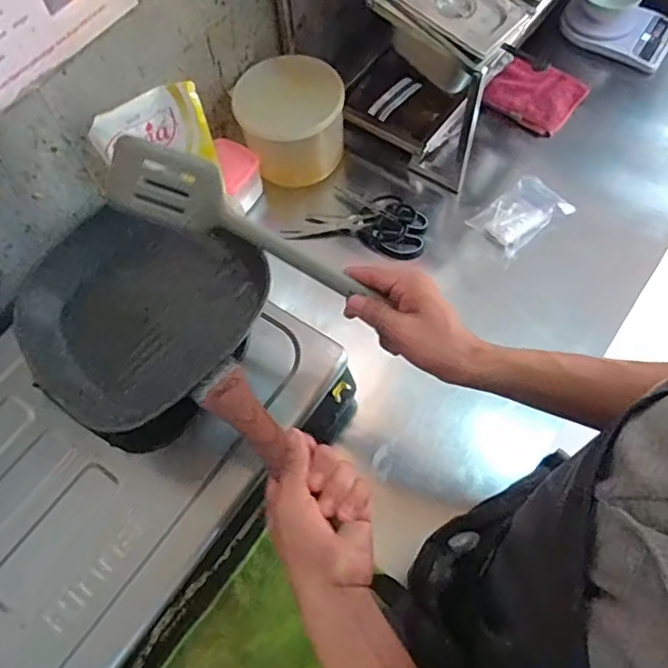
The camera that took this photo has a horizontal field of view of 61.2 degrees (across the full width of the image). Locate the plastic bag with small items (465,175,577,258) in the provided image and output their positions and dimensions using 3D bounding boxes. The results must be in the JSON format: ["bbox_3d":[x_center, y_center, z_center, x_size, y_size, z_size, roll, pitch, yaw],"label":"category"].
[{"bbox_3d":[0.288,-0.183,0.868,0.143,0.015,0.087,-35,67,-14],"label":"plastic bag with small items"}]

